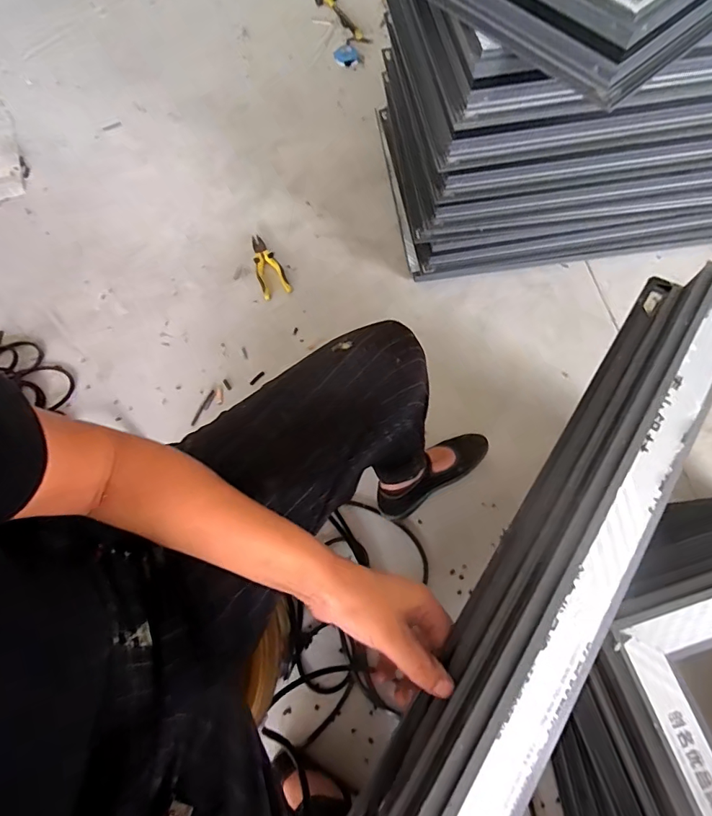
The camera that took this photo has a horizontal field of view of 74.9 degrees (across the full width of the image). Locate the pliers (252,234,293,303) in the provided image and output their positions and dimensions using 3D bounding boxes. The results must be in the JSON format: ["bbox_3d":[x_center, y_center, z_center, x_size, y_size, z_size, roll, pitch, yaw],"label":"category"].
[{"bbox_3d":[-0.224,-0.358,1.180,0.070,0.021,0.183,-21,69,-6],"label":"pliers"}]

